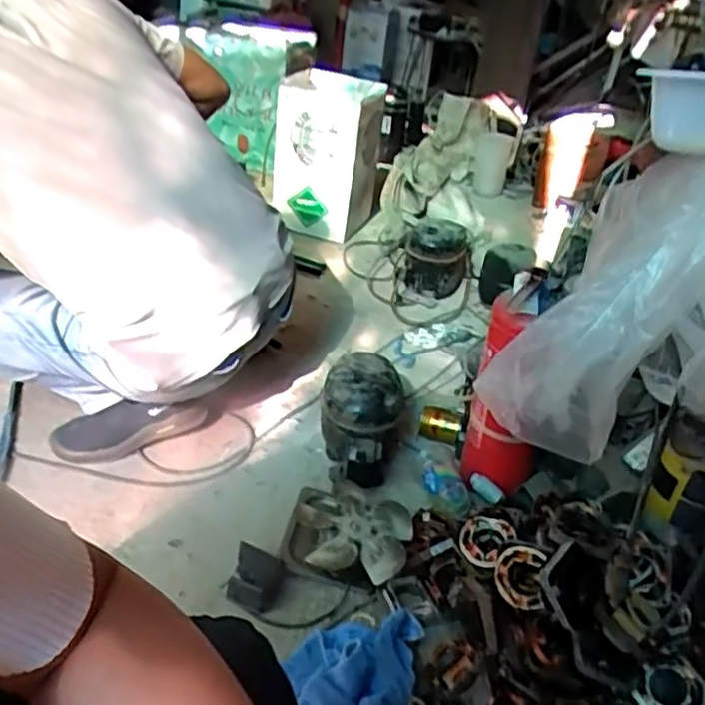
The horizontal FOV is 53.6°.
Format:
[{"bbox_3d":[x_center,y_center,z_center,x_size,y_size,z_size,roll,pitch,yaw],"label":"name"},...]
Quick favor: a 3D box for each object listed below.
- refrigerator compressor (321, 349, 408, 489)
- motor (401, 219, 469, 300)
[{"bbox_3d":[0.012,0.127,1.228,0.137,0.165,0.208,8,33,2],"label":"refrigerator compressor"},{"bbox_3d":[0.220,-0.246,1.838,0.166,0.190,0.154,9,33,4],"label":"motor"}]

